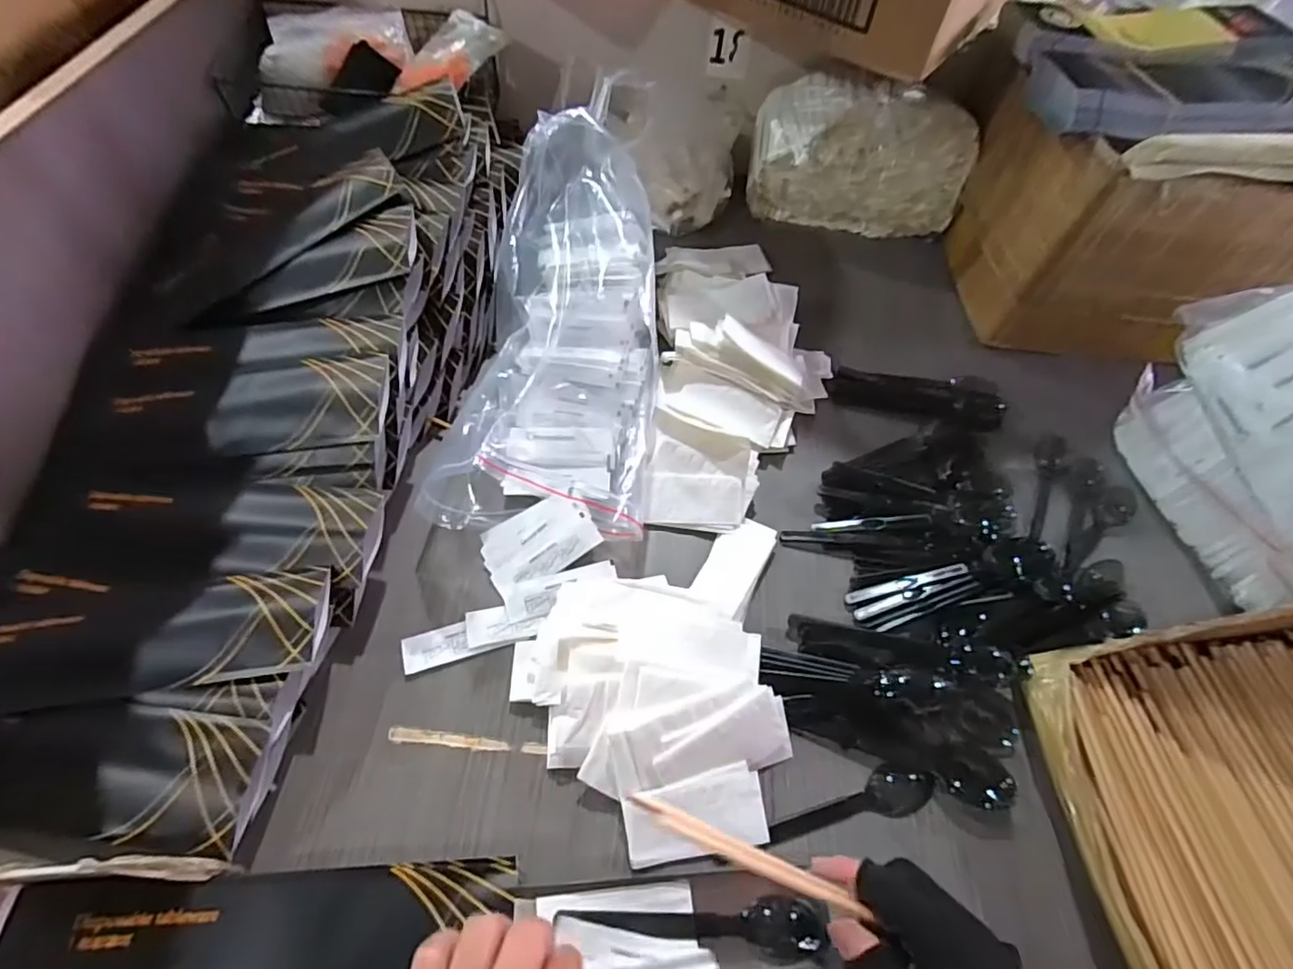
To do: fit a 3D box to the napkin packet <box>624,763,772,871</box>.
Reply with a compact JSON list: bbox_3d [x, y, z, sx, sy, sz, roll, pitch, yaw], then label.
[{"bbox_3d":[0.034,0.224,0.404,0.095,0.011,0.048,-7,76,-10],"label":"napkin packet"}]

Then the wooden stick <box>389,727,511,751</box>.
[{"bbox_3d":[-0.141,0.183,0.427,0.084,0.004,0.010,7,58,-1],"label":"wooden stick"}]

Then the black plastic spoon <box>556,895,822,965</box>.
[{"bbox_3d":[0.033,0.272,0.366,0.170,0.018,0.032,11,57,-13],"label":"black plastic spoon"}]

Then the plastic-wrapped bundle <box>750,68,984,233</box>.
[{"bbox_3d":[0.260,-0.392,0.735,0.260,0.151,0.103,15,58,4],"label":"plastic-wrapped bundle"}]

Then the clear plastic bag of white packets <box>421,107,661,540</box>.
[{"bbox_3d":[-0.075,-0.151,0.547,0.180,0.083,0.381,7,83,-1],"label":"clear plastic bag of white packets"}]

